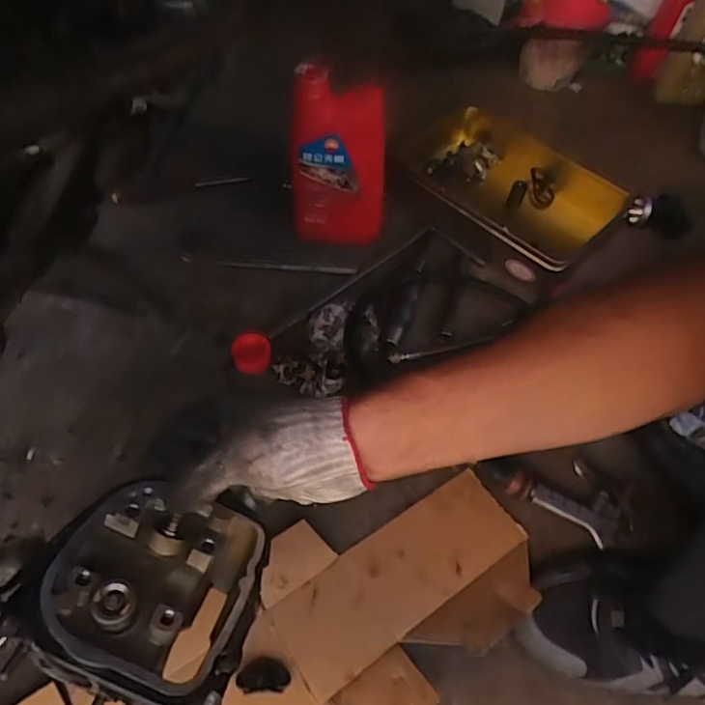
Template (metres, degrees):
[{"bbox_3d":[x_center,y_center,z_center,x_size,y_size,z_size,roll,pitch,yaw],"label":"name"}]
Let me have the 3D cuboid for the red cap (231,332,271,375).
[{"bbox_3d":[-0.117,-0.002,0.641,0.042,0.023,0.043,-2,54,-6],"label":"red cap"}]

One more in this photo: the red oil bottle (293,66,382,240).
[{"bbox_3d":[-0.016,-0.242,0.716,0.119,0.230,0.068,3,54,-2],"label":"red oil bottle"}]

